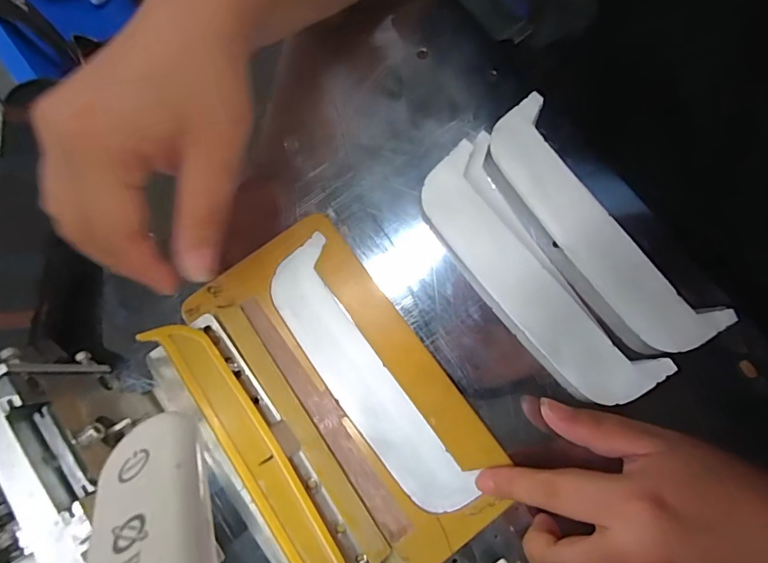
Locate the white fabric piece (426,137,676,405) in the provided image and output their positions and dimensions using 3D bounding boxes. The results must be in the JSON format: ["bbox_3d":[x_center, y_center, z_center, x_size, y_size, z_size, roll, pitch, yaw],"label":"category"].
[{"bbox_3d":[0.095,-0.003,0.303,0.052,0.007,0.193,-39,81,-6],"label":"white fabric piece"}]

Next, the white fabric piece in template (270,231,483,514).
[{"bbox_3d":[-0.012,0.062,0.302,0.048,0.006,0.191,-35,80,-5],"label":"white fabric piece in template"}]

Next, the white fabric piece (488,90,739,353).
[{"bbox_3d":[0.139,-0.037,0.306,0.053,0.006,0.192,-36,80,-6],"label":"white fabric piece"}]

